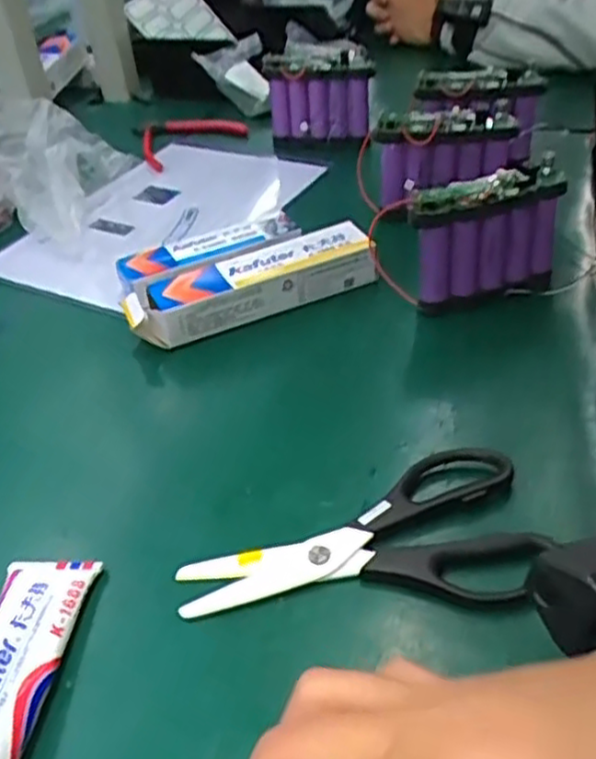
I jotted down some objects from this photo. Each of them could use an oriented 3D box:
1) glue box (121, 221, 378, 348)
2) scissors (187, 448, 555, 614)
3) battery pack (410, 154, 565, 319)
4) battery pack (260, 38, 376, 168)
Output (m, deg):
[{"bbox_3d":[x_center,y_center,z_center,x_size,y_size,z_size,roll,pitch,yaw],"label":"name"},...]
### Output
[{"bbox_3d":[-0.037,-0.071,0.564,0.186,0.047,0.048,-17,40,-13],"label":"glue box"},{"bbox_3d":[0.032,0.087,0.381,0.182,0.018,0.095,-10,39,-4],"label":"scissors"},{"bbox_3d":[0.136,-0.097,0.529,0.110,0.104,0.026,-13,39,-8],"label":"battery pack"},{"bbox_3d":[0.020,-0.289,0.771,0.118,0.114,0.027,7,29,22],"label":"battery pack"}]

